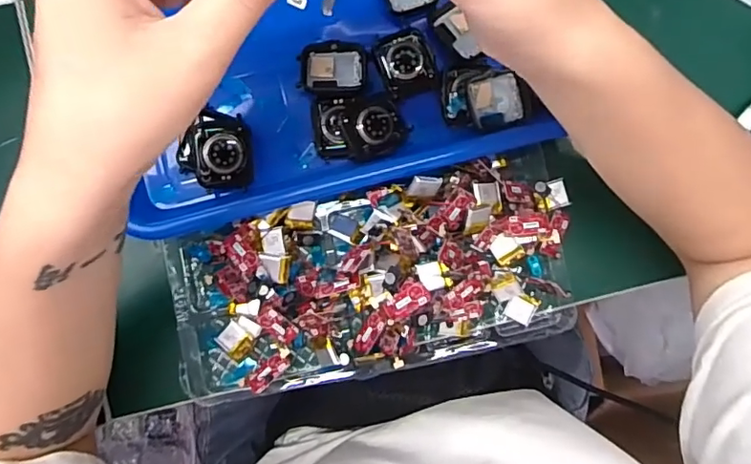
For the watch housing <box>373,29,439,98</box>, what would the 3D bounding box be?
[{"bbox_3d":[0.020,-0.111,0.363,0.033,0.008,0.044,-21,87,-4],"label":"watch housing"}]

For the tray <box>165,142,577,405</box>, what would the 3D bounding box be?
[{"bbox_3d":[0.001,0.033,0.363,0.268,0.039,0.123,-15,87,-3],"label":"tray"}]

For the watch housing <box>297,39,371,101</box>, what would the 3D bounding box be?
[{"bbox_3d":[-0.027,-0.107,0.360,0.046,0.009,0.037,-4,86,-3],"label":"watch housing"}]

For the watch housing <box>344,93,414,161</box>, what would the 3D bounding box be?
[{"bbox_3d":[0.000,-0.069,0.355,0.042,0.009,0.037,-24,87,-4],"label":"watch housing"}]

